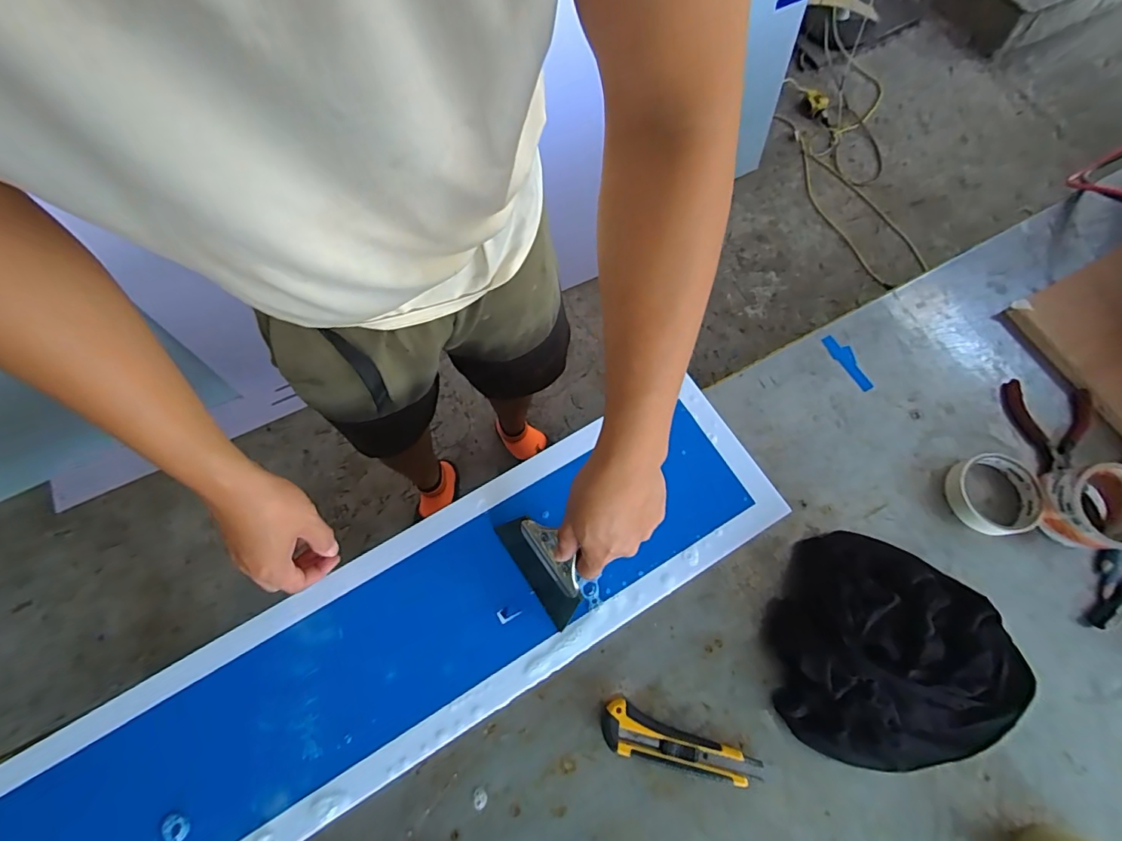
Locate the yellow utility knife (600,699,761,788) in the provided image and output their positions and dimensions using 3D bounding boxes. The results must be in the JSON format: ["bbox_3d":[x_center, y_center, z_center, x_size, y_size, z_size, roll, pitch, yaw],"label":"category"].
[{"bbox_3d":[0.109,0.308,0.459,0.146,0.020,0.041,20,71,8],"label":"yellow utility knife"}]

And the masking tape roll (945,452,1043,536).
[{"bbox_3d":[0.473,0.080,0.538,0.084,0.020,0.088,0,69,0],"label":"masking tape roll"}]

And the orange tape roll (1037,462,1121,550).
[{"bbox_3d":[0.558,0.092,0.515,0.089,0.052,0.085,0,69,0],"label":"orange tape roll"}]

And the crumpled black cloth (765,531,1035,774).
[{"bbox_3d":[0.329,0.229,0.469,0.231,0.056,0.211,23,71,9],"label":"crumpled black cloth"}]

